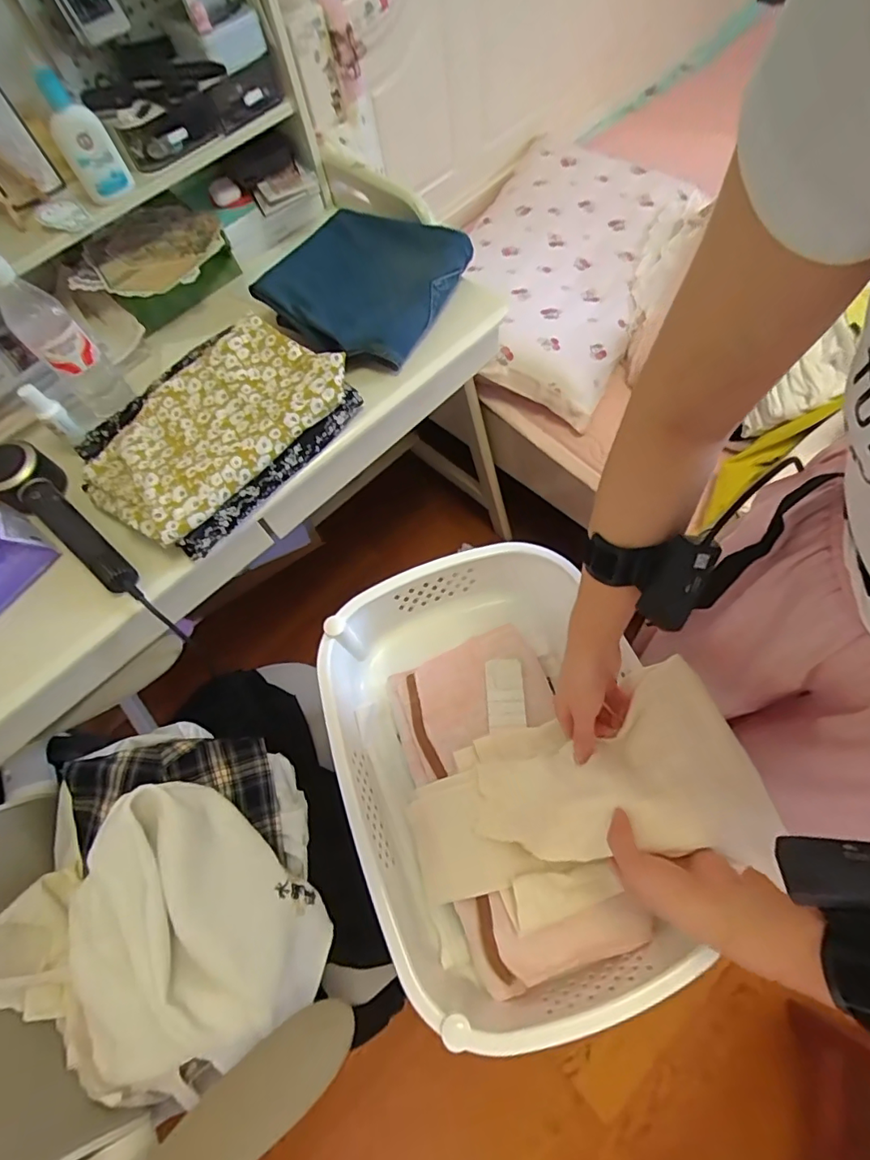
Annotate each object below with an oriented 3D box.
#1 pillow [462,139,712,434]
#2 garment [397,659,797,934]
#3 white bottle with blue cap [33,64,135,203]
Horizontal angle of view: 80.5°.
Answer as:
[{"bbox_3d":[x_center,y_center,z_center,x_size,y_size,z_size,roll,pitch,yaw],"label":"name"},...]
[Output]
[{"bbox_3d":[0.253,-0.636,1.038,0.433,0.103,0.615,22,69,17],"label":"pillow"},{"bbox_3d":[0.127,0.209,0.484,0.311,0.099,0.172,-28,66,17],"label":"garment"},{"bbox_3d":[-0.449,-0.564,0.650,0.064,0.139,0.059,-31,65,-8],"label":"white bottle with blue cap"}]

